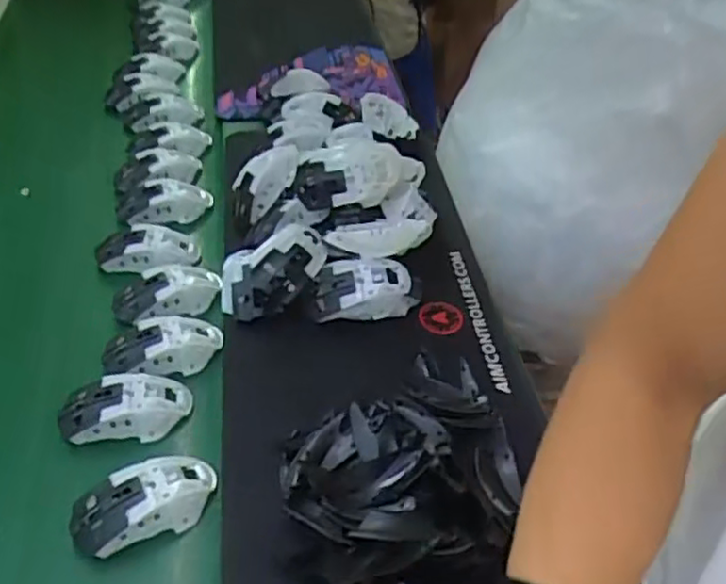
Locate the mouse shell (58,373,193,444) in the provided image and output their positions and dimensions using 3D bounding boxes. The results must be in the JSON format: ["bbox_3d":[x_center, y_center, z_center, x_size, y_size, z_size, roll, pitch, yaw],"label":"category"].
[{"bbox_3d":[-0.219,0.104,0.640,0.113,0.033,0.058,-6,44,-10],"label":"mouse shell"}]

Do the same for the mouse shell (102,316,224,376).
[{"bbox_3d":[-0.200,0.052,0.696,0.111,0.032,0.060,-5,44,-9],"label":"mouse shell"}]

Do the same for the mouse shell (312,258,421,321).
[{"bbox_3d":[0.004,-0.001,0.752,0.121,0.057,0.054,-2,44,-6],"label":"mouse shell"}]

